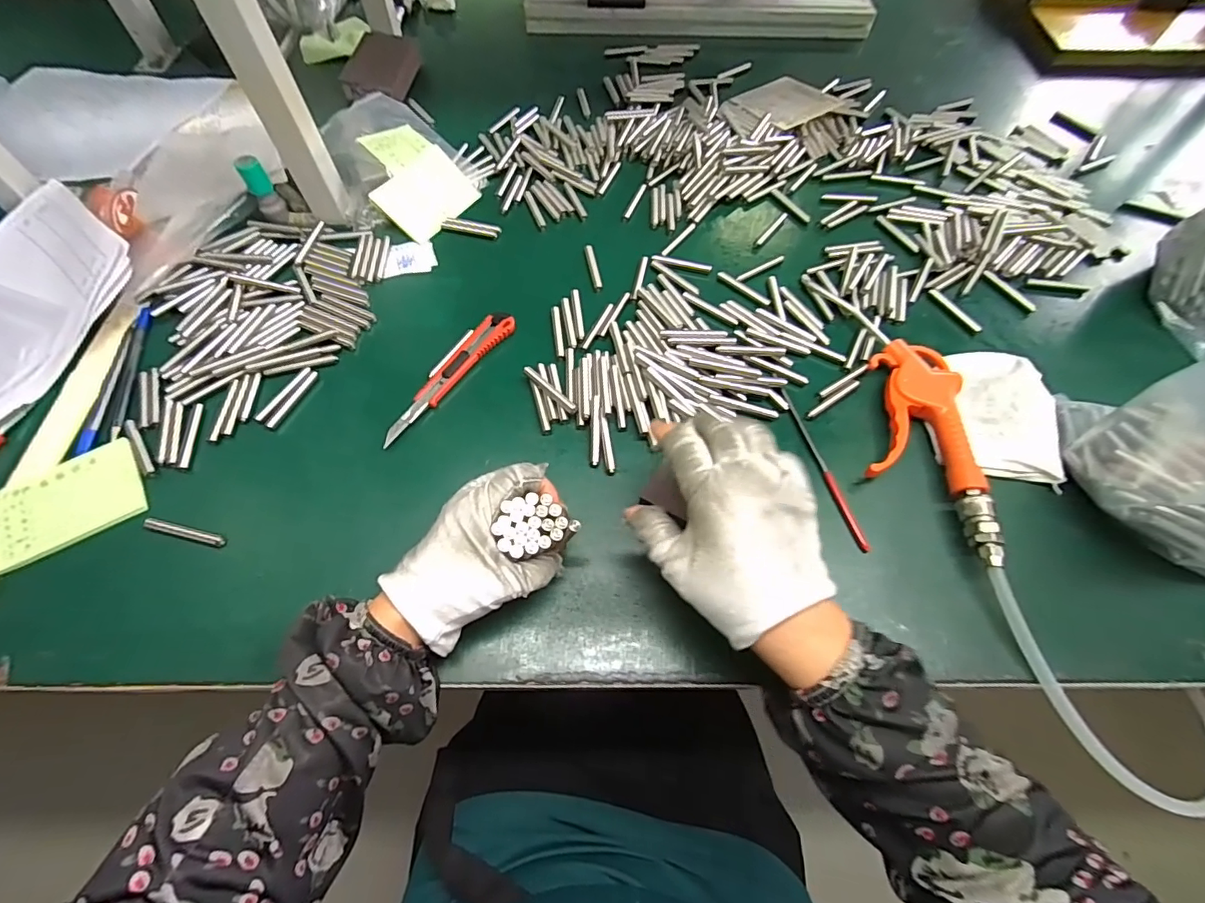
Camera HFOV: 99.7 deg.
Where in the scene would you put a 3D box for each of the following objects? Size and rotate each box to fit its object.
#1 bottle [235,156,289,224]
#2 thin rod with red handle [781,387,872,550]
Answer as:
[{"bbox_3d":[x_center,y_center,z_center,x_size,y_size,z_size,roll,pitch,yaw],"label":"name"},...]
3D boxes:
[{"bbox_3d":[-0.332,-0.256,0.496,0.023,0.052,0.021,-33,67,-17],"label":"bottle"},{"bbox_3d":[0.169,0.011,0.392,0.009,0.007,0.140,-12,62,-7],"label":"thin rod with red handle"}]

